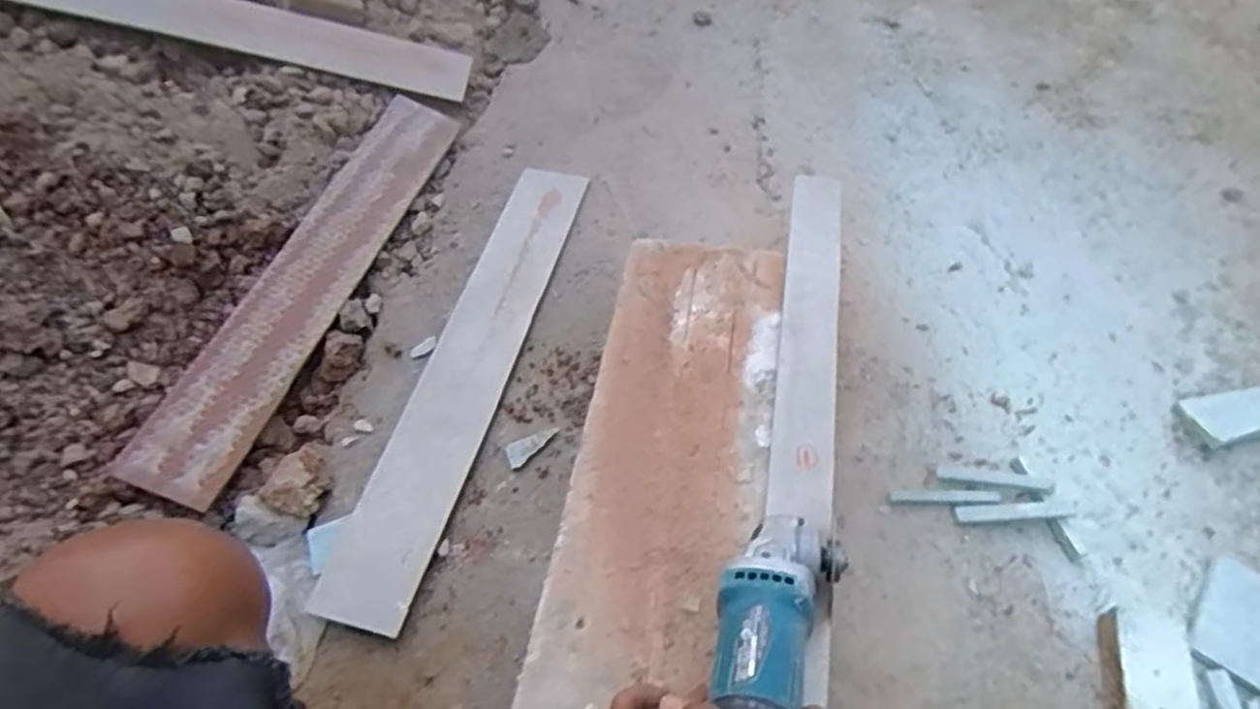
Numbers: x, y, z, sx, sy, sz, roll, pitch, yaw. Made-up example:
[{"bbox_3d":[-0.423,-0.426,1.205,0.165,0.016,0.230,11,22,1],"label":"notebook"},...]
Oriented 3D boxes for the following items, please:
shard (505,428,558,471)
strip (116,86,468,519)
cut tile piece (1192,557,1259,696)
[{"bbox_3d":[-0.100,0.097,0.738,0.058,0.007,0.026,-22,58,-10],"label":"shard"},{"bbox_3d":[-0.373,-0.099,0.849,0.097,0.012,0.592,23,59,-4],"label":"strip"},{"bbox_3d":[0.514,0.225,0.594,0.058,0.014,0.109,31,64,22],"label":"cut tile piece"}]

